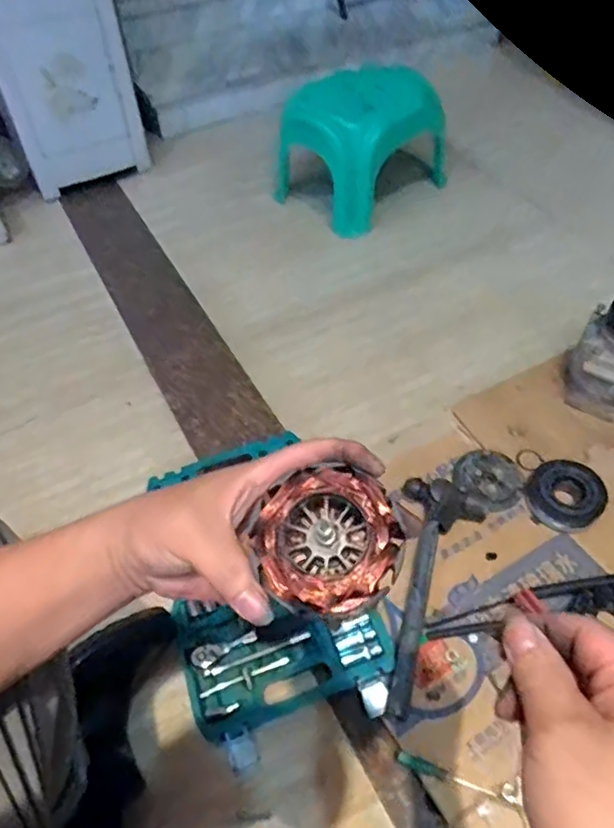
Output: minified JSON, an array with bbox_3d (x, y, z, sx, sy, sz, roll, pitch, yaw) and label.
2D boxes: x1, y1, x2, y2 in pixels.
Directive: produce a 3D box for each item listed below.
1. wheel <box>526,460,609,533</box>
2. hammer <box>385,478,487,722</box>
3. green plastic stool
[{"bbox_3d":[0.372,0.116,0.887,0.095,0.037,0.101,-1,48,1],"label":"wheel"},{"bbox_3d":[0.158,0.226,0.798,0.116,0.044,0.319,11,50,12],"label":"hammer"},{"bbox_3d":[0.126,-0.636,1.427,0.314,0.263,0.270,-36,56,-26],"label":"green plastic stool"}]

